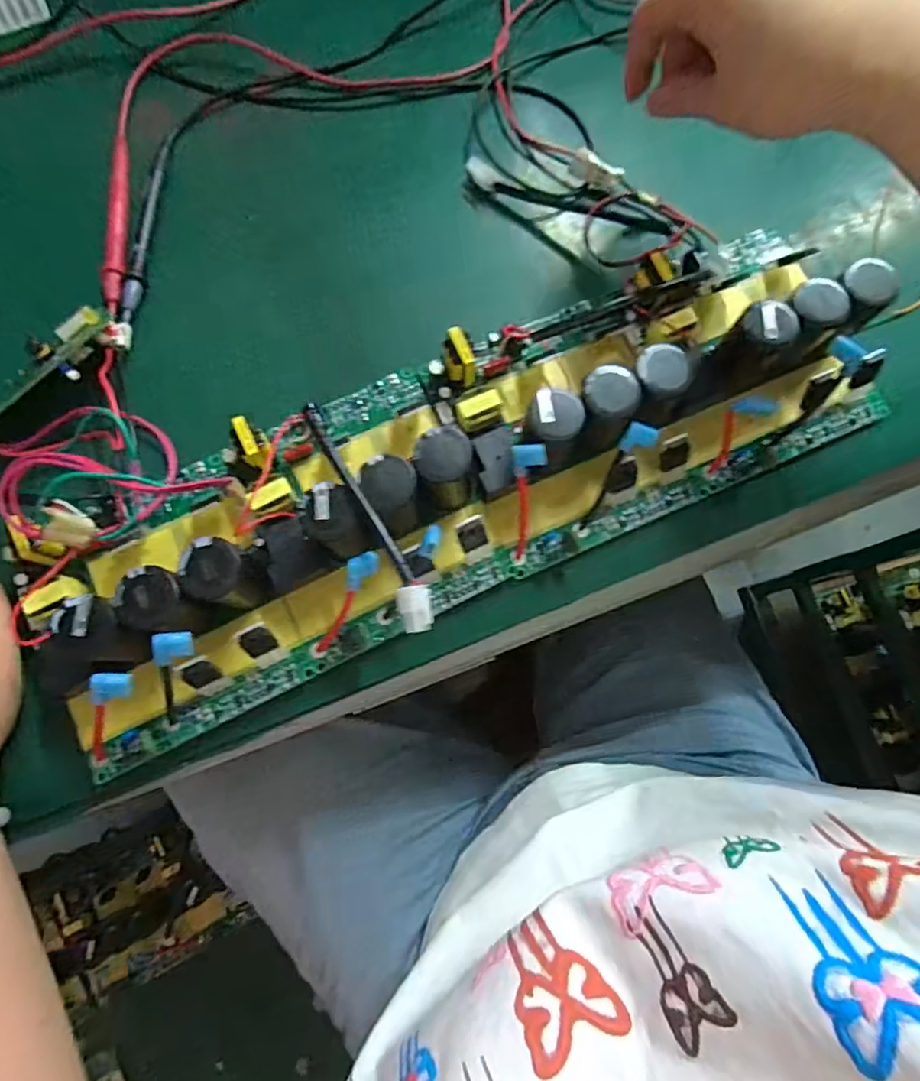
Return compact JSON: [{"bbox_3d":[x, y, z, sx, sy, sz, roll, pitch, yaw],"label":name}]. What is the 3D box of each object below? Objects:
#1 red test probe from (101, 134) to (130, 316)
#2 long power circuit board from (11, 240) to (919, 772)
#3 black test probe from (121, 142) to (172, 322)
[{"bbox_3d":[-0.216,-0.203,0.379,0.013,0.010,0.132,-7,77,-2],"label":"red test probe"},{"bbox_3d":[-0.005,-0.038,0.325,0.488,0.064,0.147,-25,78,-5],"label":"long power circuit board"},{"bbox_3d":[-0.196,-0.194,0.376,0.011,0.008,0.127,3,77,1],"label":"black test probe"}]

